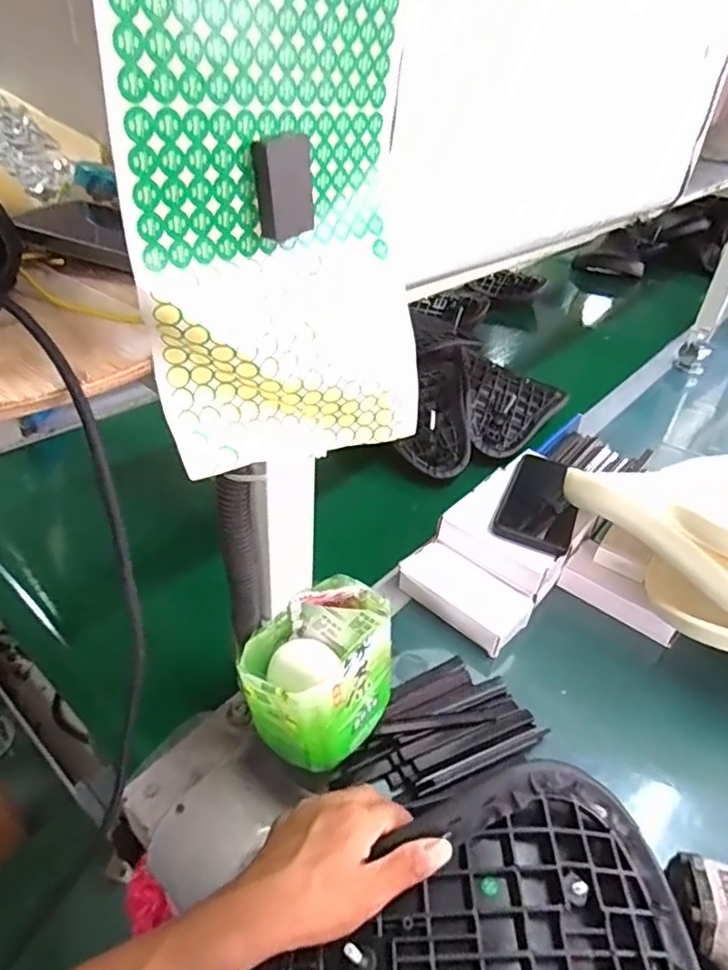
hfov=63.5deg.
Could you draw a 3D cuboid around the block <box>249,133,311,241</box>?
[{"bbox_3d":[-0.036,-0.130,0.259,0.011,0.039,0.026,27,42,27],"label":"block"}]

